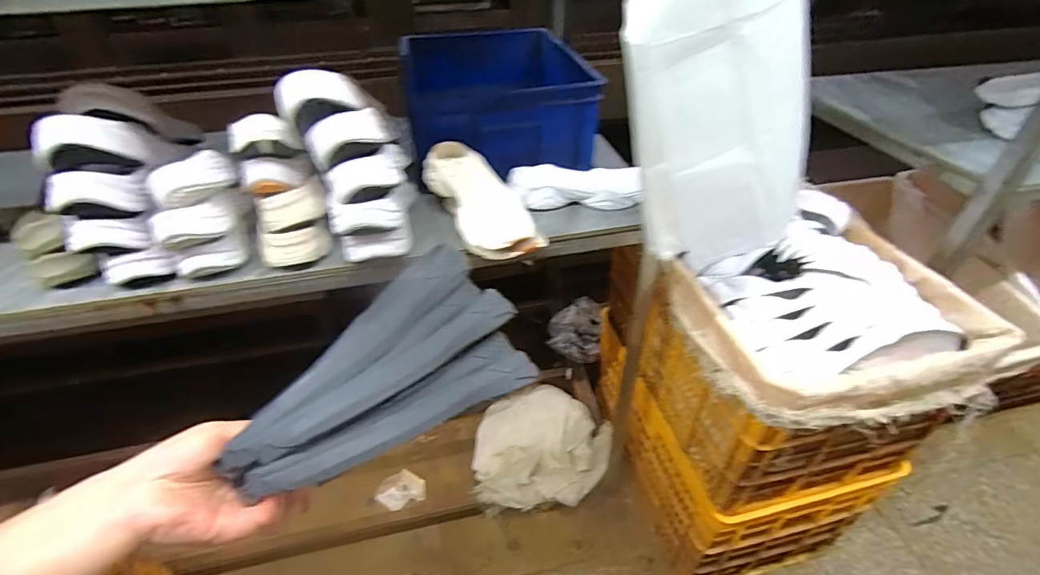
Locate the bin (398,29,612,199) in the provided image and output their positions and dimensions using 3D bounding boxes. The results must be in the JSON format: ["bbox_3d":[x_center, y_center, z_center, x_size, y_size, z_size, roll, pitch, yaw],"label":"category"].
[{"bbox_3d":[-0.068,-0.417,1.013,0.325,0.129,0.525,-12,45,-7],"label":"bin"}]

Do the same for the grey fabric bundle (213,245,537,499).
[{"bbox_3d":[-0.093,0.071,0.411,0.120,0.096,0.271,18,31,24],"label":"grey fabric bundle"}]

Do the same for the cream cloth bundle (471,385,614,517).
[{"bbox_3d":[0.056,0.465,1.426,0.401,0.156,0.384,-3,45,2],"label":"cream cloth bundle"}]

